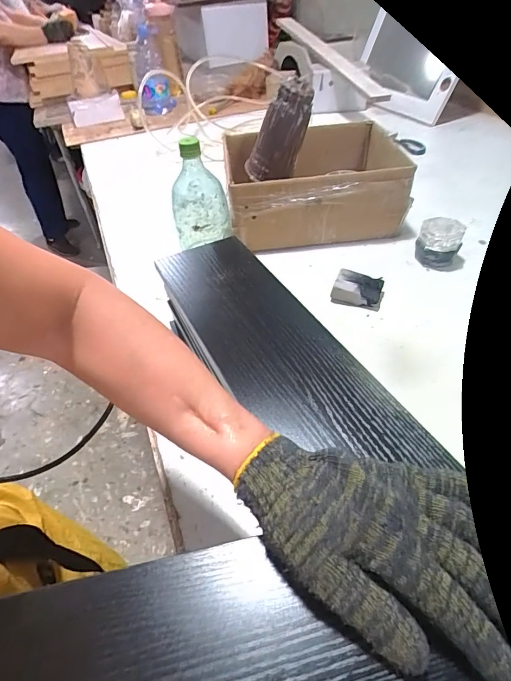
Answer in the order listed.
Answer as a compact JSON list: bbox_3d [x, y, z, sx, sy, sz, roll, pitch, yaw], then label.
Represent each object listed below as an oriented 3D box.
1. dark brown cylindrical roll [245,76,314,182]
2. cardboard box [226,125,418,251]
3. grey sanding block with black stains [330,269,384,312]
[{"bbox_3d":[0.038,-0.329,0.641,0.078,0.163,0.080,14,50,-17],"label":"dark brown cylindrical roll"},{"bbox_3d":[0.115,-0.307,0.759,0.302,0.118,0.275,-3,44,2],"label":"cardboard box"},{"bbox_3d":[0.157,-0.076,0.592,0.071,0.033,0.046,18,49,22],"label":"grey sanding block with black stains"}]

